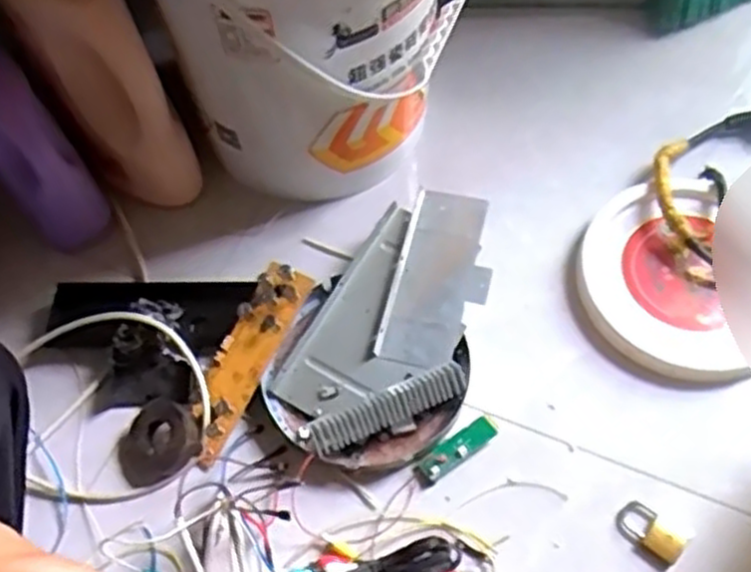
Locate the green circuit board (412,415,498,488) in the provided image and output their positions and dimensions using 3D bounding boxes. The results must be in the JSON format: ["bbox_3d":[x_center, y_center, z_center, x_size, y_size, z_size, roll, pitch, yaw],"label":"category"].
[{"bbox_3d":[0.076,0.155,0.750,0.089,0.007,0.024,-36,64,-17],"label":"green circuit board"}]

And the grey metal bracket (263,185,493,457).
[{"bbox_3d":[0.026,0.037,0.797,0.167,0.051,0.294,32,66,19],"label":"grey metal bracket"}]

